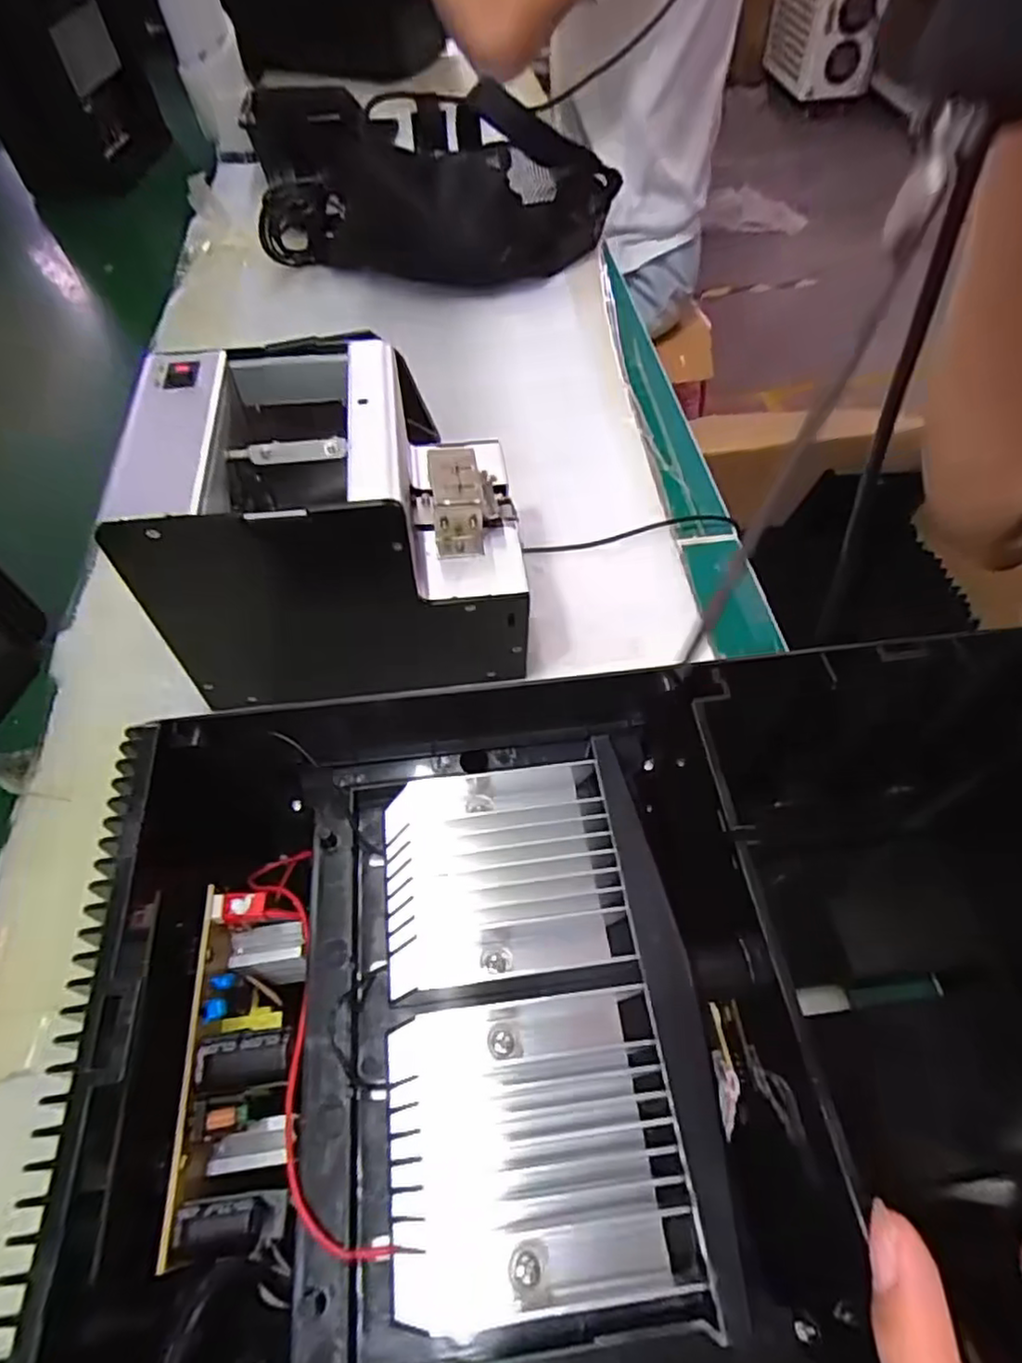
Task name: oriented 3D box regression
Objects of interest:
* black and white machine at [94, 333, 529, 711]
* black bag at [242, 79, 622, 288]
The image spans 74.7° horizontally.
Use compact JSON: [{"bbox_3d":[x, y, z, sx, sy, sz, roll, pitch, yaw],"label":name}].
[{"bbox_3d":[-0.086,-0.081,0.362,0.173,0.141,0.121,-8,56,-3],"label":"black and white machine"},{"bbox_3d":[-0.070,-0.473,0.642,0.336,0.120,0.127,2,56,4],"label":"black bag"}]

